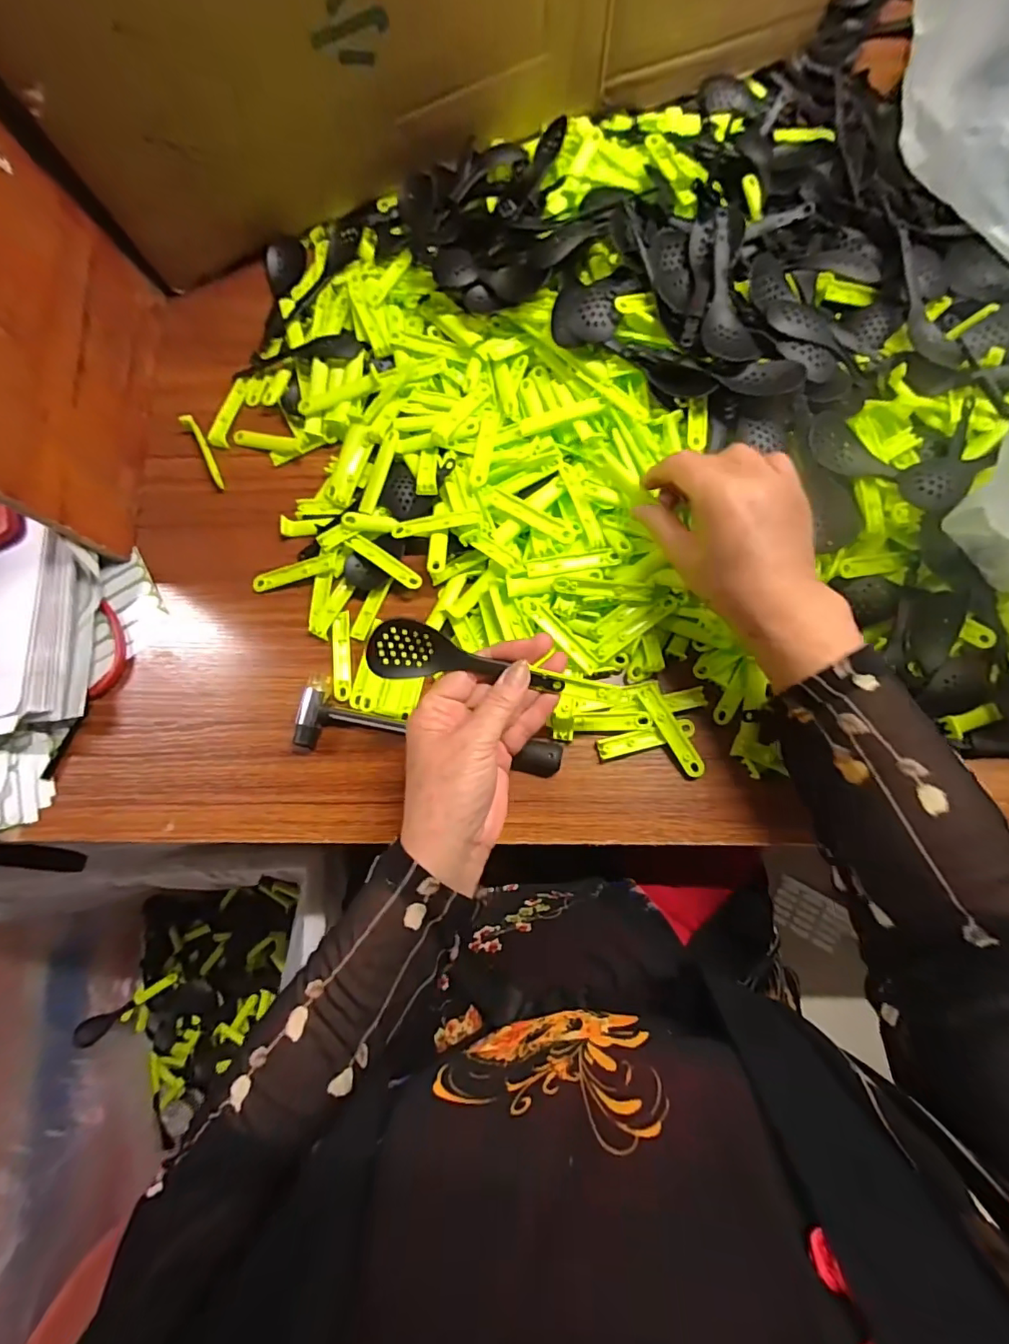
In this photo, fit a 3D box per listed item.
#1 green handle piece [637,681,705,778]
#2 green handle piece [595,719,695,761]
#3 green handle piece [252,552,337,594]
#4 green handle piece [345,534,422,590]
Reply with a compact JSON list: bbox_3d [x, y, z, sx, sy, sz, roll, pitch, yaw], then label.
[{"bbox_3d":[0.128,0.045,0.396,0.018,0.005,0.078,-27,78,-3],"label":"green handle piece"},{"bbox_3d":[0.109,0.051,0.396,0.076,0.004,0.016,-15,78,-1],"label":"green handle piece"},{"bbox_3d":[-0.178,-0.085,0.438,0.077,0.006,0.016,-14,92,8],"label":"green handle piece"},{"bbox_3d":[-0.100,-0.092,0.428,0.074,0.010,0.014,35,82,9],"label":"green handle piece"}]

